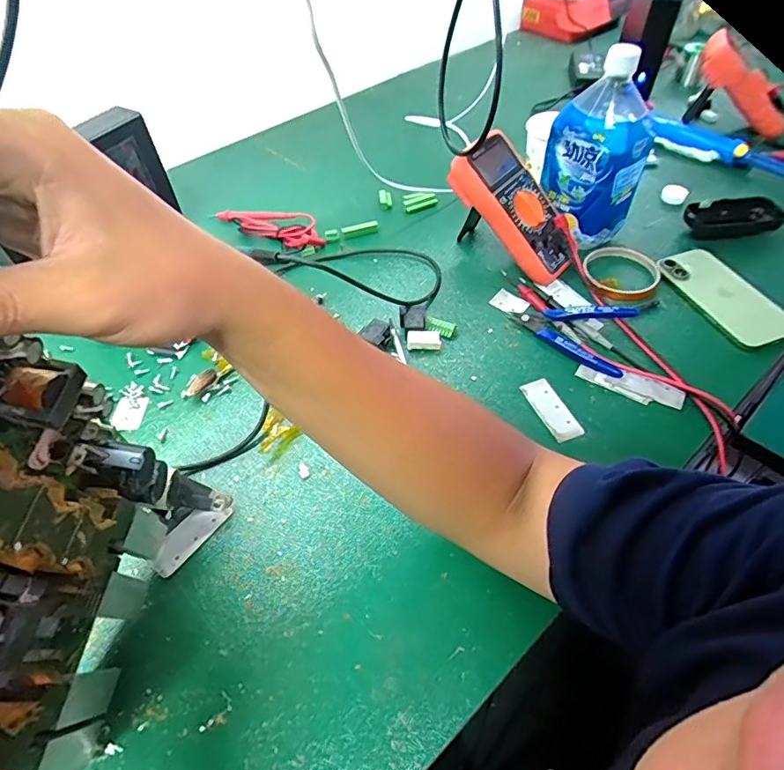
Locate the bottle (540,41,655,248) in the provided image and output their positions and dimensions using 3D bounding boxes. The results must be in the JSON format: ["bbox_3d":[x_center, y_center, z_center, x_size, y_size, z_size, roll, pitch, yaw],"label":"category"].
[{"bbox_3d":[0.227,-0.257,0.558,0.102,0.202,0.103,19,54,15],"label":"bottle"}]

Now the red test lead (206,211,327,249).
[{"bbox_3d":[-0.164,-0.215,0.657,0.172,0.018,0.049,21,55,17],"label":"red test lead"}]

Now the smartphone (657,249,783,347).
[{"bbox_3d":[0.362,-0.100,0.542,0.072,0.011,0.141,-19,54,-9],"label":"smartphone"}]

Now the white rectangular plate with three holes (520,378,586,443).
[{"bbox_3d":[0.149,0.022,0.467,0.027,0.004,0.069,-17,53,-12],"label":"white rectangular plate with three holes"}]

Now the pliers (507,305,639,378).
[{"bbox_3d":[0.181,-0.058,0.509,0.114,0.032,0.077,16,54,13],"label":"pliers"}]

